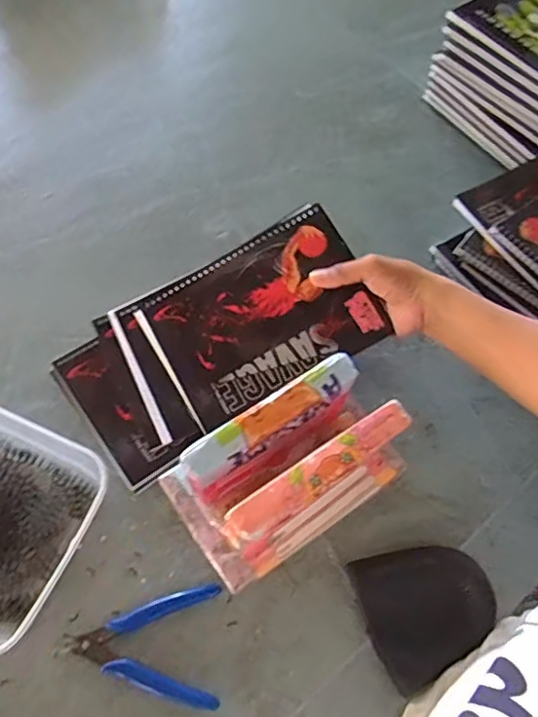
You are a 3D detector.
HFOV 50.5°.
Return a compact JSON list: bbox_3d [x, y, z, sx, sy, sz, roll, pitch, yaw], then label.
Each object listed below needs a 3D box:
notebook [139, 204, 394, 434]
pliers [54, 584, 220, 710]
[{"bbox_3d":[-0.004,-0.040,0.528,0.192,0.018,0.141,-28,76,-2],"label":"notebook"},{"bbox_3d":[-0.089,0.208,0.443,0.124,0.008,0.082,16,67,8],"label":"pliers"}]

